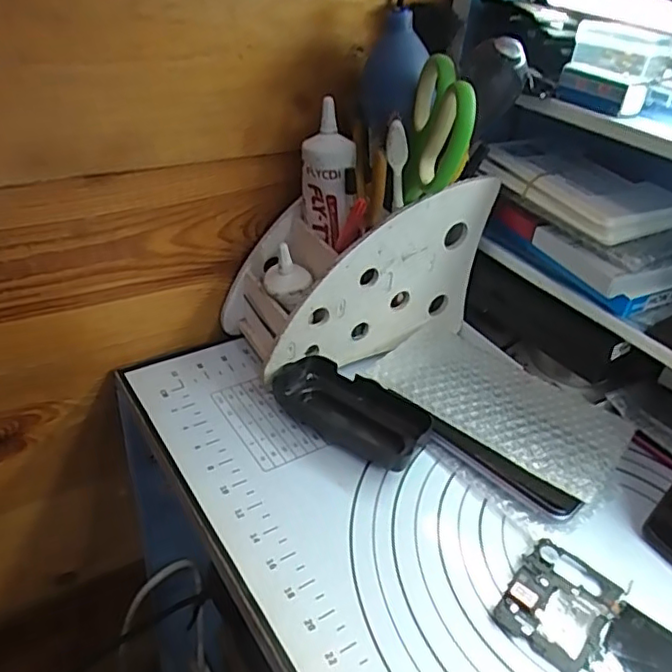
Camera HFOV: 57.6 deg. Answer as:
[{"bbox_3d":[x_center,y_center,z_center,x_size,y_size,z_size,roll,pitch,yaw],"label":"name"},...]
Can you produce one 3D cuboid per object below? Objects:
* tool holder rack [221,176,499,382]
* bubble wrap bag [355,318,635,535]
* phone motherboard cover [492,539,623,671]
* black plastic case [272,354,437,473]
[{"bbox_3d":[0.015,-0.048,0.463,0.182,0.130,0.077,-13,40,-22],"label":"tool holder rack"},{"bbox_3d":[0.111,0.055,0.432,0.172,0.030,0.107,33,45,33],"label":"bubble wrap bag"},{"bbox_3d":[0.121,0.143,0.330,0.050,0.006,0.064,30,43,30],"label":"phone motherboard cover"},{"bbox_3d":[0.012,0.052,0.426,0.110,0.026,0.050,24,41,25],"label":"black plastic case"}]

